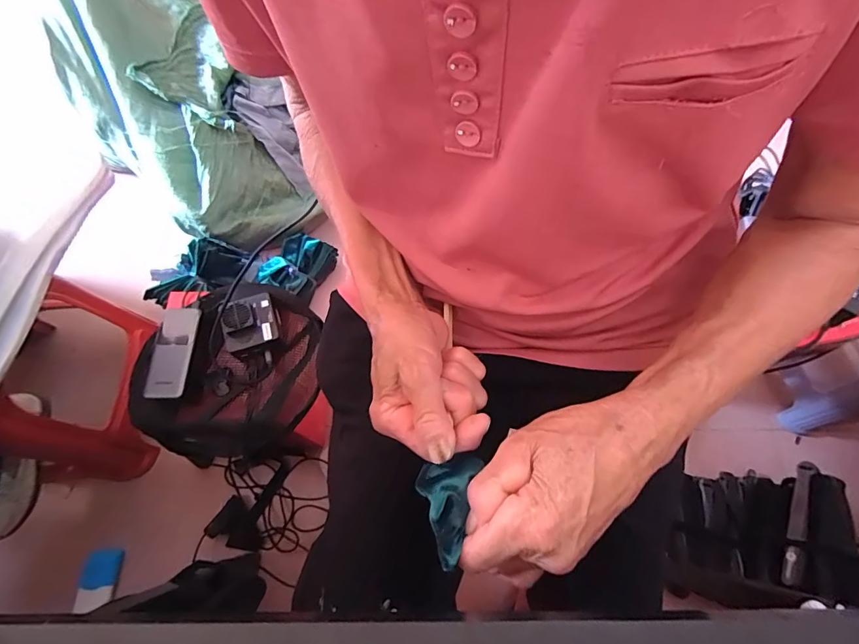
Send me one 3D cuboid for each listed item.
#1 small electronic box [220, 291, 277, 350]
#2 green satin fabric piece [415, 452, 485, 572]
[{"bbox_3d":[-0.261,-0.001,0.588,0.073,0.027,0.067,-17,68,-9],"label":"small electronic box"},{"bbox_3d":[0.006,0.097,0.225,0.030,0.021,0.055,18,67,6],"label":"green satin fabric piece"}]

